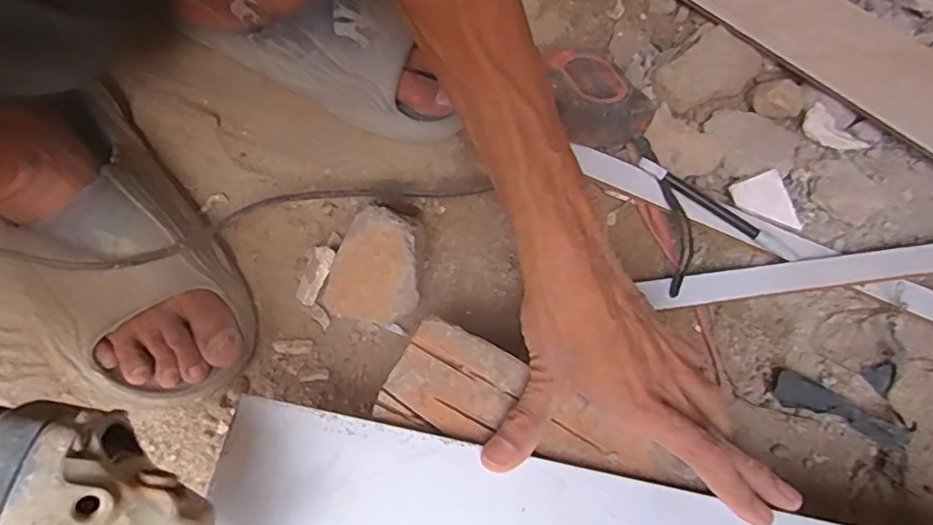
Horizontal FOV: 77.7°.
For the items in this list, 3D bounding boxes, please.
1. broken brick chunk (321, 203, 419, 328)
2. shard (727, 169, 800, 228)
[{"bbox_3d":[-0.065,0.005,0.437,0.079,0.032,0.079,17,99,27],"label":"broken brick chunk"},{"bbox_3d":[0.245,-0.046,0.476,0.040,0.006,0.053,-26,92,1],"label":"shard"}]

